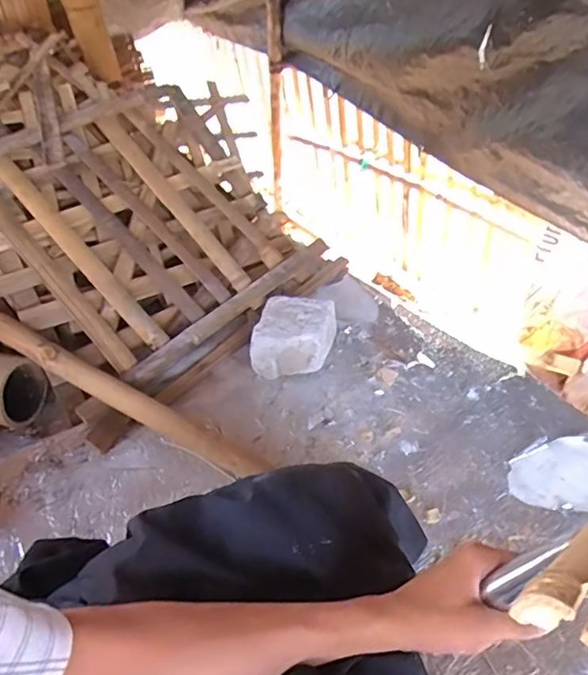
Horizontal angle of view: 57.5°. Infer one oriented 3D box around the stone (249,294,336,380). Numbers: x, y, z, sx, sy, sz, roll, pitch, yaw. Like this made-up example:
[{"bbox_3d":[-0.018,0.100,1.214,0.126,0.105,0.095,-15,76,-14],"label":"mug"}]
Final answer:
[{"bbox_3d":[0.002,0.004,0.883,0.119,0.088,0.133,5,43,13],"label":"stone"}]

